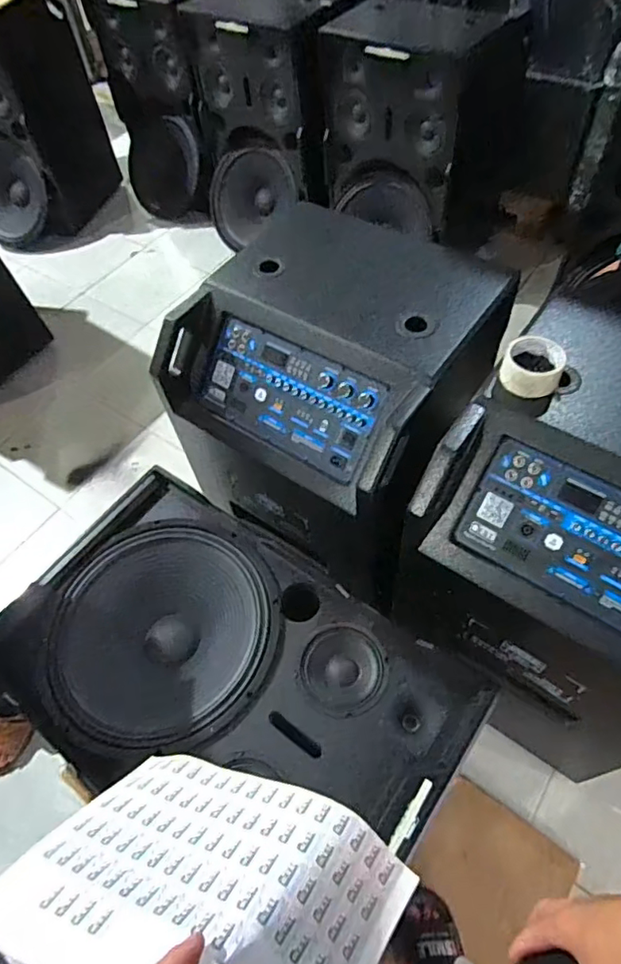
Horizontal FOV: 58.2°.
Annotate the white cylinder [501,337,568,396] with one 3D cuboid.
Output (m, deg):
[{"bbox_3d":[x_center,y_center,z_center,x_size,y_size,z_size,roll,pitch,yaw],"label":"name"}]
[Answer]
[{"bbox_3d":[0.345,-0.179,0.865,0.089,0.039,0.088,20,60,17],"label":"white cylinder"}]

